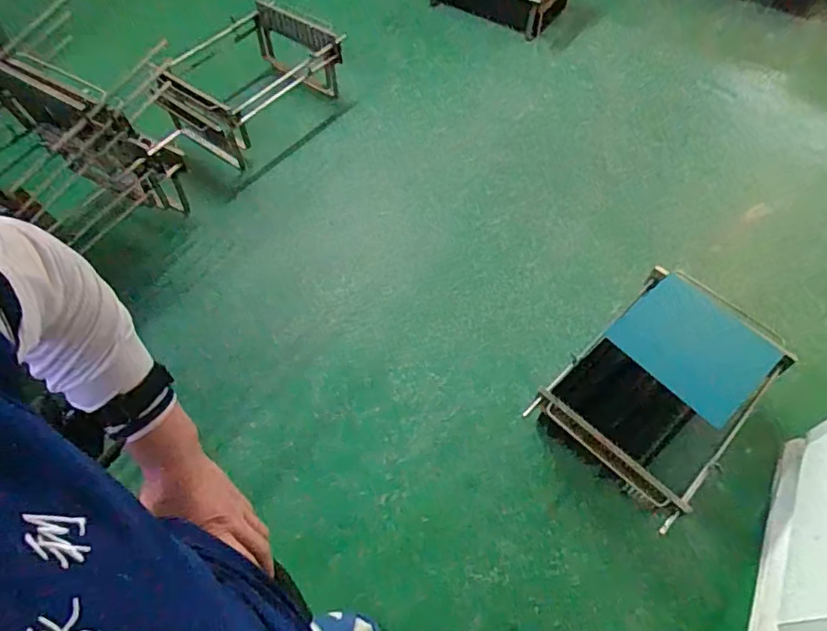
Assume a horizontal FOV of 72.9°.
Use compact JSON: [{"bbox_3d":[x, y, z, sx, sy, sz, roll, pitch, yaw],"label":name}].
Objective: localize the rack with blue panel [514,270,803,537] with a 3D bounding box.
[{"bbox_3d":[0.649,0.205,1.503,0.412,0.187,0.597,39,65,21],"label":"rack with blue panel"}]

